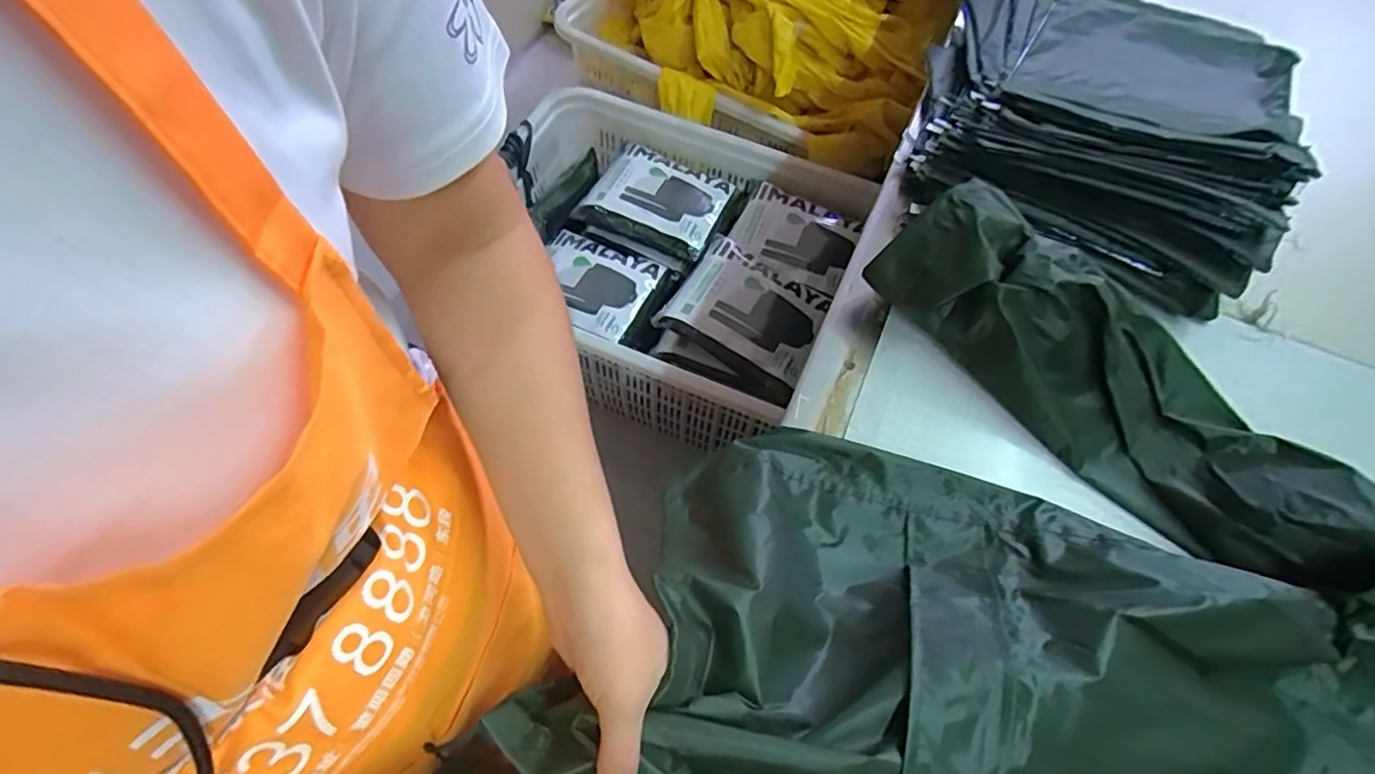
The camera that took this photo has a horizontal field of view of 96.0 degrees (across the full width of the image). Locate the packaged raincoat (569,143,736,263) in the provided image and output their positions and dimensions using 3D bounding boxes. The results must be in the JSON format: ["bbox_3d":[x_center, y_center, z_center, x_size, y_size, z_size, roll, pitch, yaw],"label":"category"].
[{"bbox_3d":[-0.059,-0.387,1.252,0.258,0.037,0.221,24,62,9],"label":"packaged raincoat"}]

